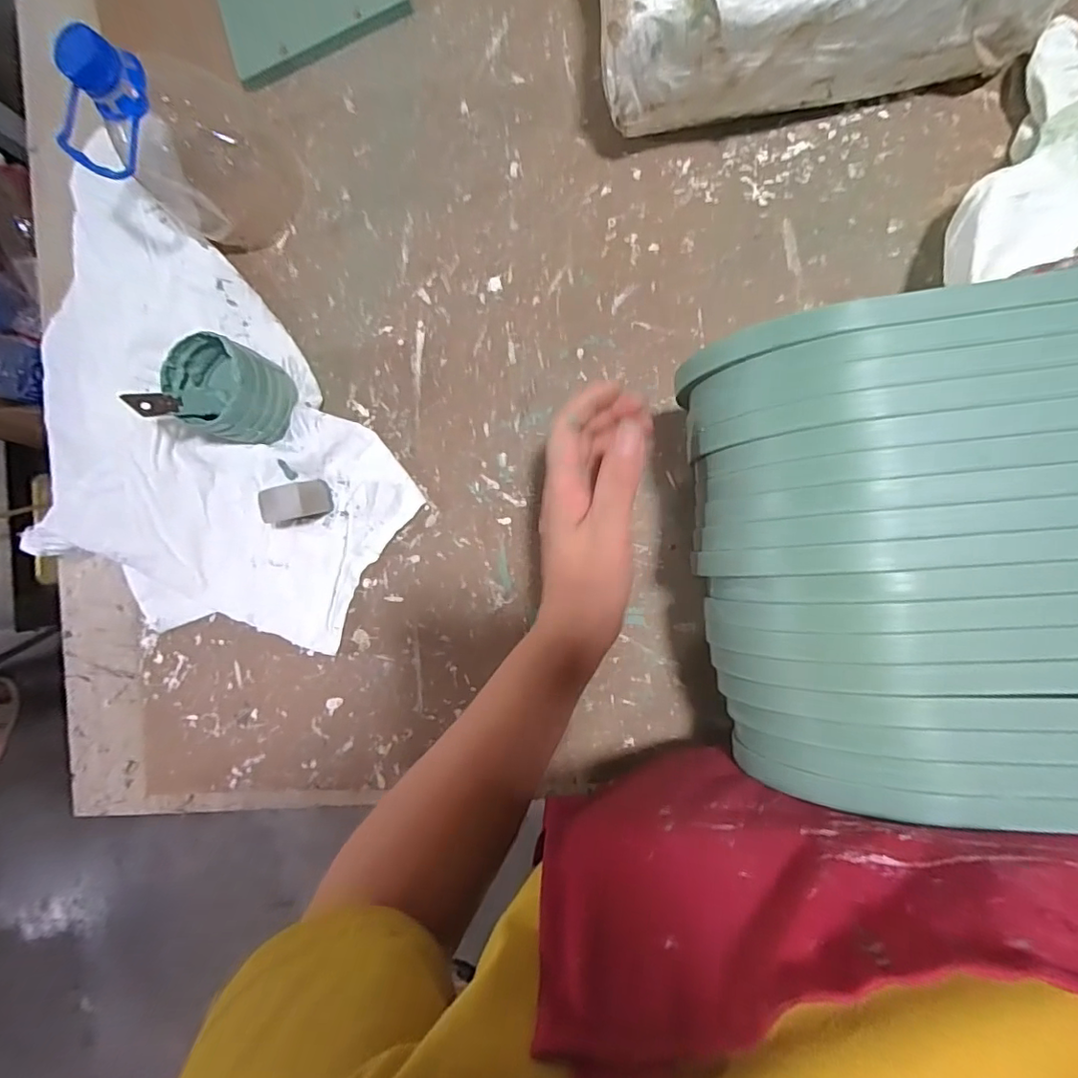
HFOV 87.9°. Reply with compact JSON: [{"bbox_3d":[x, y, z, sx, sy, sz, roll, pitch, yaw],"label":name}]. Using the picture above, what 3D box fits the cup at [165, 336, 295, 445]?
[{"bbox_3d":[-0.216,-0.103,0.396,0.063,0.069,0.062,0,90,9],"label":"cup"}]

